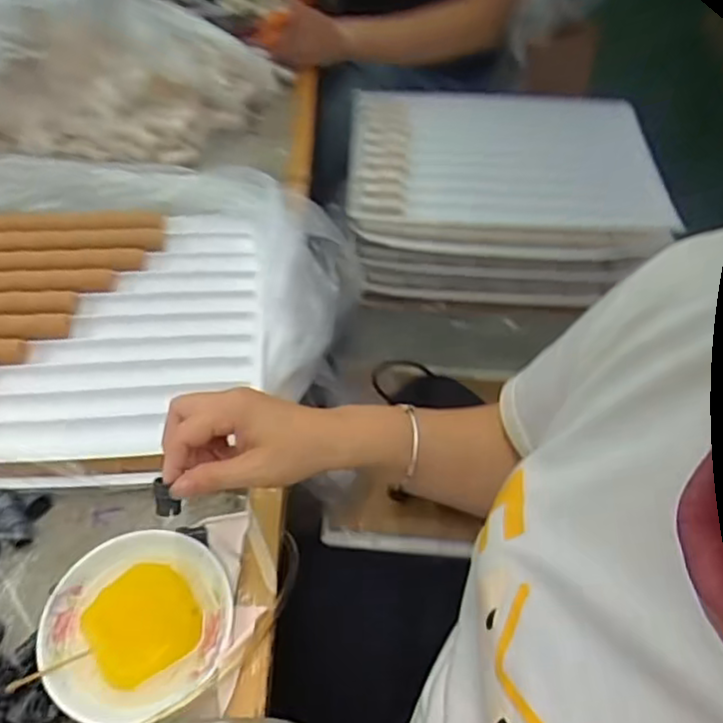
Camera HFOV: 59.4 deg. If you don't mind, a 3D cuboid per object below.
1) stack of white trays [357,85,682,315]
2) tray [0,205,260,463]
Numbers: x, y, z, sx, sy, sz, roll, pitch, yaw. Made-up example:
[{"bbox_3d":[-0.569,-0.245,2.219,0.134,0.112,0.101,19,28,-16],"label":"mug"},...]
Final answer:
[{"bbox_3d":[0.211,-0.265,1.000,0.446,0.151,0.333,3,53,0],"label":"stack of white trays"},{"bbox_3d":[-0.304,-0.051,0.612,0.392,0.030,0.313,-2,53,-4],"label":"tray"}]

